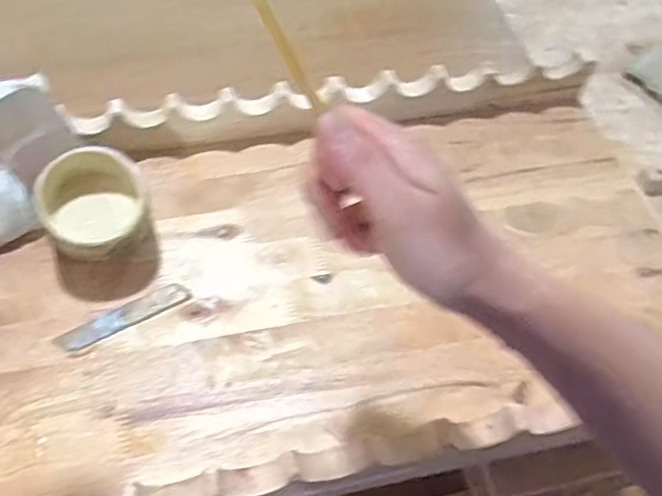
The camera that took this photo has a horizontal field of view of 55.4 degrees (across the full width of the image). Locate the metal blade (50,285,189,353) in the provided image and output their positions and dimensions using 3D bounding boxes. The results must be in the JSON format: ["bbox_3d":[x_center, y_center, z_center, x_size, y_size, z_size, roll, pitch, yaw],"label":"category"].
[{"bbox_3d":[-0.161,0.053,0.491,0.101,0.004,0.021,-25,62,-19],"label":"metal blade"}]

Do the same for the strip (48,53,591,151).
[{"bbox_3d":[0.009,-0.132,0.590,0.474,0.046,0.038,-7,57,-8],"label":"strip"}]

